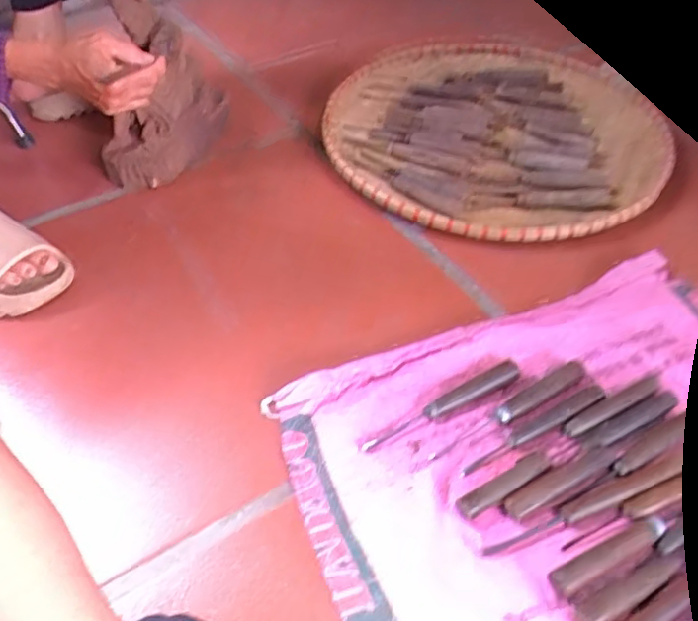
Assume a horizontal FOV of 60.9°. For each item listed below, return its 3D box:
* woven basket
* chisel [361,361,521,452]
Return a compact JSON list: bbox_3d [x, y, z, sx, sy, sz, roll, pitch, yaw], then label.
[{"bbox_3d":[0.209,-0.264,0.878,0.475,0.060,0.455,-1,48,1],"label":"woven basket"},{"bbox_3d":[0.091,0.090,0.575,0.173,0.014,0.019,-21,50,-16],"label":"chisel"}]

